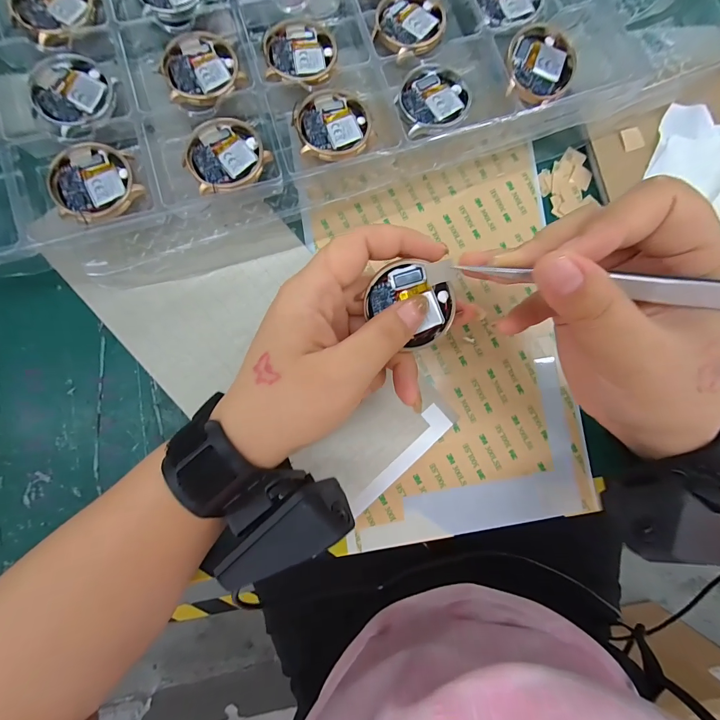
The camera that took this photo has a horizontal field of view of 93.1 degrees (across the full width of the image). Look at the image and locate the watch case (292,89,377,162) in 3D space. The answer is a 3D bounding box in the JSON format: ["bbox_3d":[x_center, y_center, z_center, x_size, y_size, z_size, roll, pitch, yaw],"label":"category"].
[{"bbox_3d":[-0.016,-0.144,0.207,0.045,0.006,0.046,-18,88,-4],"label":"watch case"}]

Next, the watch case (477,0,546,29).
[{"bbox_3d":[0.098,-0.234,0.221,0.040,0.006,0.046,-15,87,-4],"label":"watch case"}]

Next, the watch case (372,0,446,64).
[{"bbox_3d":[0.033,-0.218,0.220,0.045,0.005,0.049,42,85,0],"label":"watch case"}]

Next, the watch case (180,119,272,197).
[{"bbox_3d":[-0.080,-0.122,0.201,0.045,0.004,0.044,-29,88,-5],"label":"watch case"}]

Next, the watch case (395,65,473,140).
[{"bbox_3d":[0.047,-0.163,0.212,0.047,0.005,0.042,-24,88,-5],"label":"watch case"}]

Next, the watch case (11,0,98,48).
[{"bbox_3d":[-0.184,-0.213,0.203,0.045,0.005,0.046,-42,90,-5],"label":"watch case"}]

